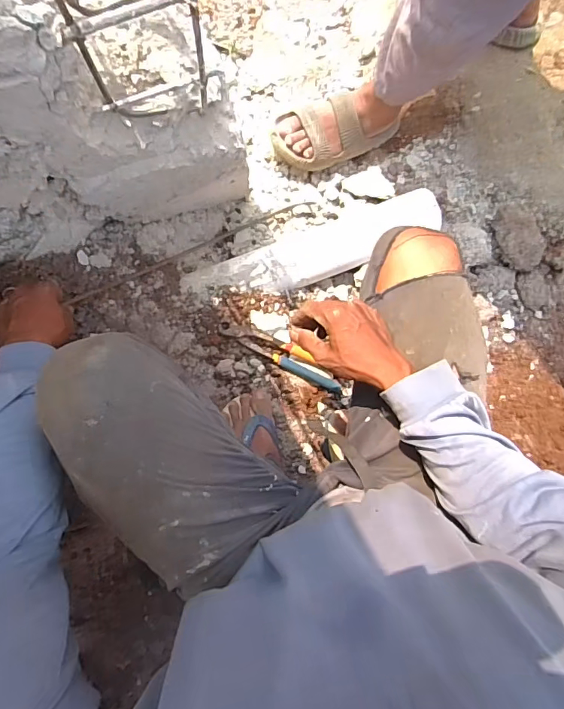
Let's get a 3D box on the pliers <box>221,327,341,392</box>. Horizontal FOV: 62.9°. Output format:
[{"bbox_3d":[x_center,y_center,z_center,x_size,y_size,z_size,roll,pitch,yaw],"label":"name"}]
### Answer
[{"bbox_3d":[0.006,0.000,0.762,0.213,0.021,0.040,30,90,-11],"label":"pliers"}]

